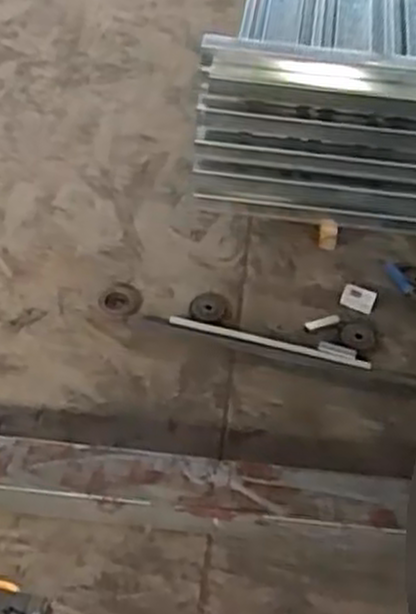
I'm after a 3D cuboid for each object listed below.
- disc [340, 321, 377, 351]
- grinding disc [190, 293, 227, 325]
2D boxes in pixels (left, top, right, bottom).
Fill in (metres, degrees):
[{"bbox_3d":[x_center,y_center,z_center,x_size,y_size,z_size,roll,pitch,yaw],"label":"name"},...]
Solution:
[{"bbox_3d":[0.325,0.061,1.718,0.073,0.007,0.081,19,51,12],"label":"disc"},{"bbox_3d":[0.002,0.001,1.762,0.081,0.009,0.087,1,50,-2],"label":"grinding disc"}]

